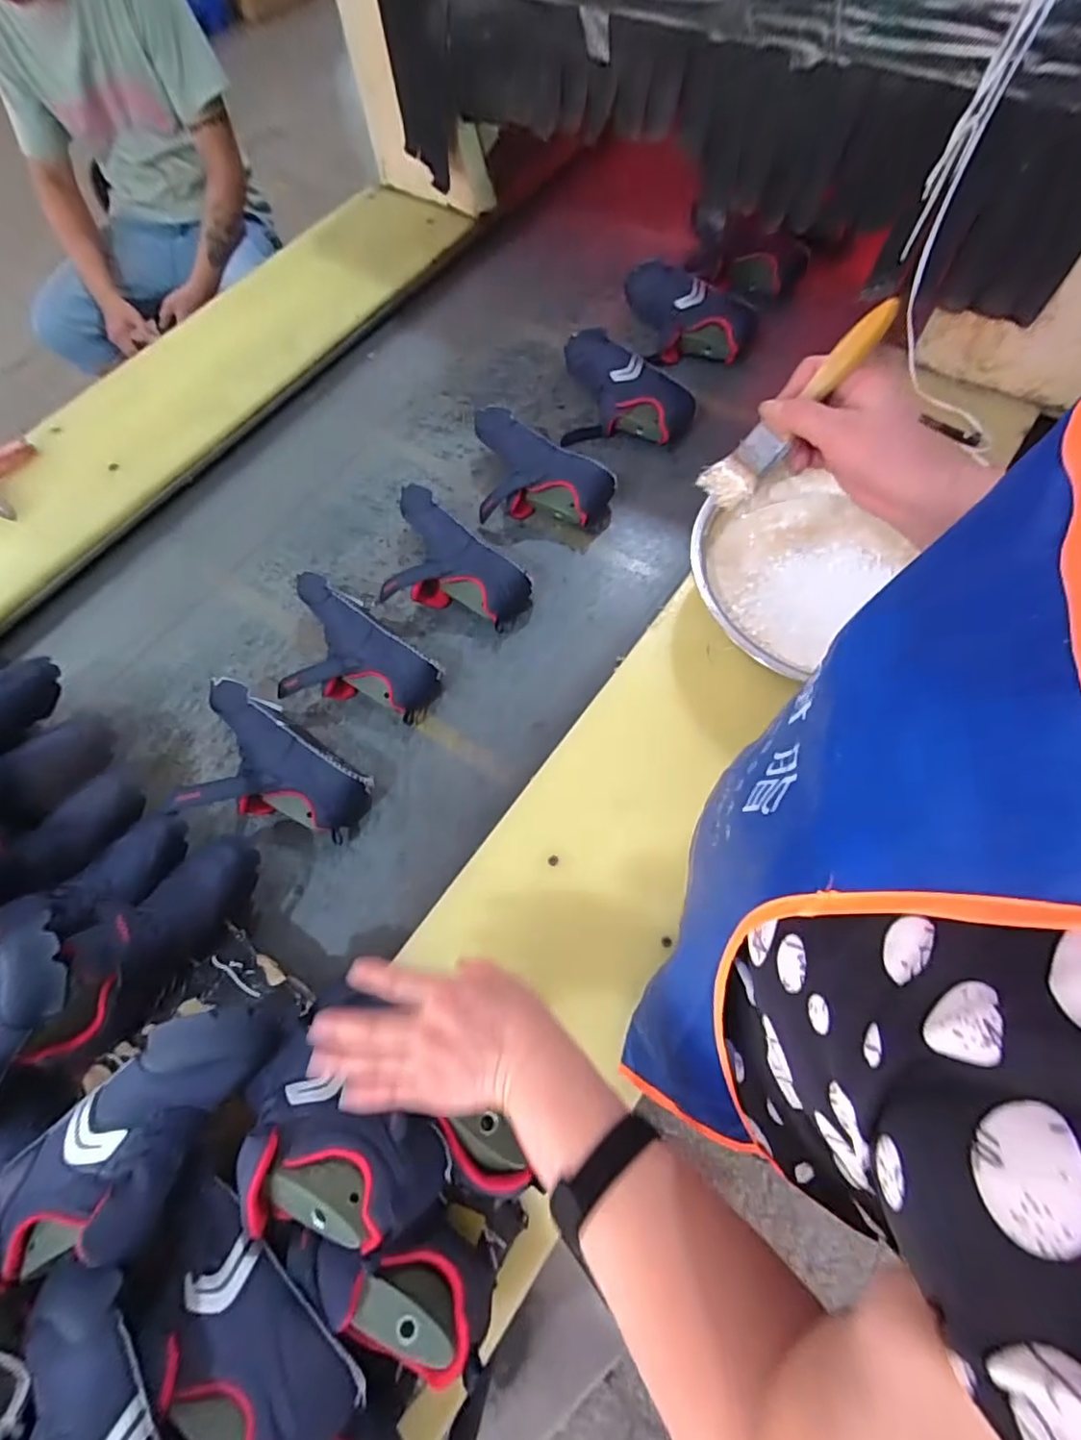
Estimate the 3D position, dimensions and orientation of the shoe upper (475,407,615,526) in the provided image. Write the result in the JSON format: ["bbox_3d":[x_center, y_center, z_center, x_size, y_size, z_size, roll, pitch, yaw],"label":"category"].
[{"bbox_3d":[-0.002,-0.369,0.872,0.223,0.085,0.133,9,67,8],"label":"shoe upper"}]

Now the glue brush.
[{"bbox_3d":[0.183,-0.225,0.419,0.157,0.015,0.036,-47,63,27],"label":"glue brush"}]

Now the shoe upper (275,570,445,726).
[{"bbox_3d":[-0.250,-0.077,0.762,0.228,0.081,0.156,27,70,15],"label":"shoe upper"}]

